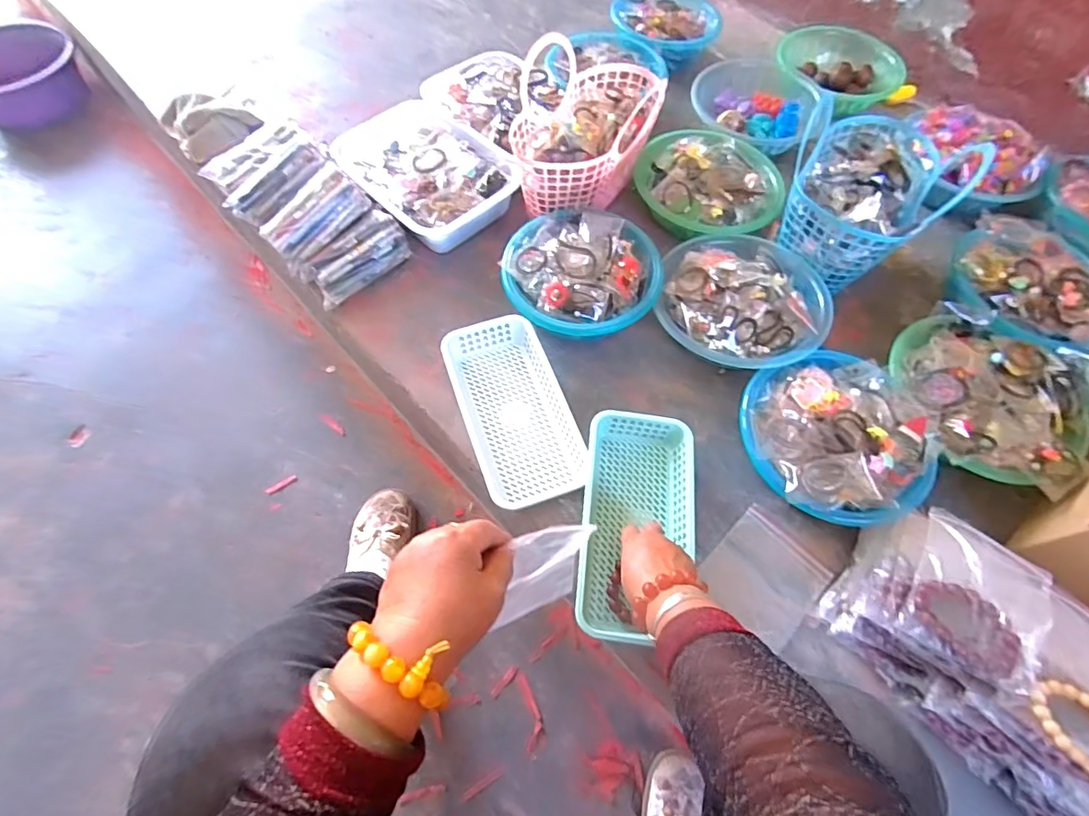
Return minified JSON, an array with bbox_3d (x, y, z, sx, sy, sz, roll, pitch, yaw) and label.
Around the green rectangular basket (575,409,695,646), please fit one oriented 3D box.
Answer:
[{"bbox_3d":[0.109,0.135,0.618,0.129,0.050,0.264,7,63,1],"label":"green rectangular basket"}]

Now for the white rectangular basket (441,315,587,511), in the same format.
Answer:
[{"bbox_3d":[-0.039,0.001,0.688,0.133,0.050,0.258,-18,65,-11],"label":"white rectangular basket"}]

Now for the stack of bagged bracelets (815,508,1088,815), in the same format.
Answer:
[{"bbox_3d":[0.506,0.301,0.491,0.170,0.148,0.434,-36,70,-19],"label":"stack of bagged bracelets"}]

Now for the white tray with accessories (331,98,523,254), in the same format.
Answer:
[{"bbox_3d":[-0.196,-0.384,0.861,0.211,0.093,0.274,-41,71,-20],"label":"white tray with accessories"}]

